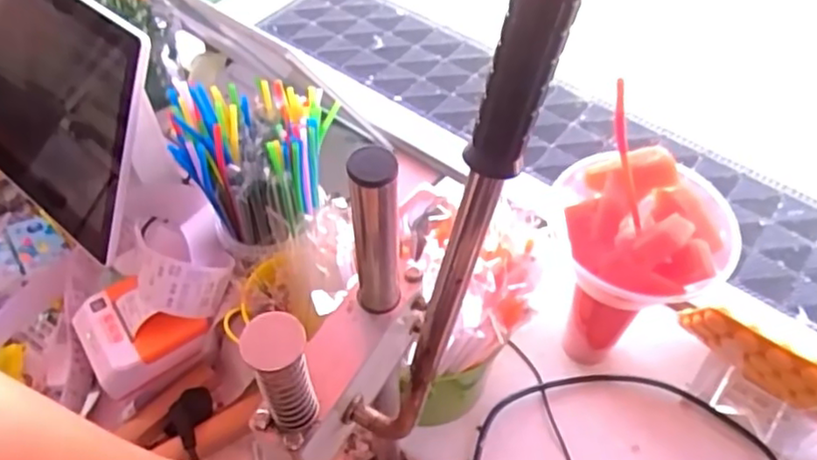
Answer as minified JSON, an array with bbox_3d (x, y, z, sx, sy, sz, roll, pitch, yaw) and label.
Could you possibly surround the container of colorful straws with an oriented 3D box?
[{"bbox_3d":[-0.151,-0.068,0.681,0.140,0.156,0.138,5,51,4],"label":"container of colorful straws"}]

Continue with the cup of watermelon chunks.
[{"bbox_3d":[0.210,0.054,0.657,0.129,0.251,0.131,0,51,0],"label":"cup of watermelon chunks"}]

